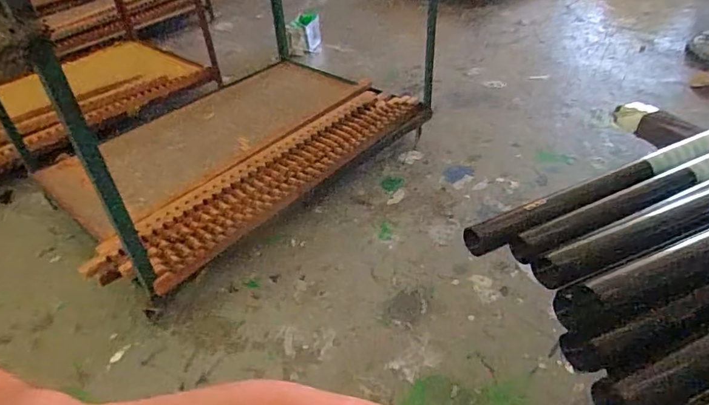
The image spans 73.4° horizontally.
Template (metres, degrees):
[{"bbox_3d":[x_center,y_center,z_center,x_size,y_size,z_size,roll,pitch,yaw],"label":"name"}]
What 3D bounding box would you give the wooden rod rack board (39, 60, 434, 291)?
[{"bbox_3d":[-0.339,-0.164,1.363,0.678,0.063,0.944,27,49,34],"label":"wooden rod rack board"}]

